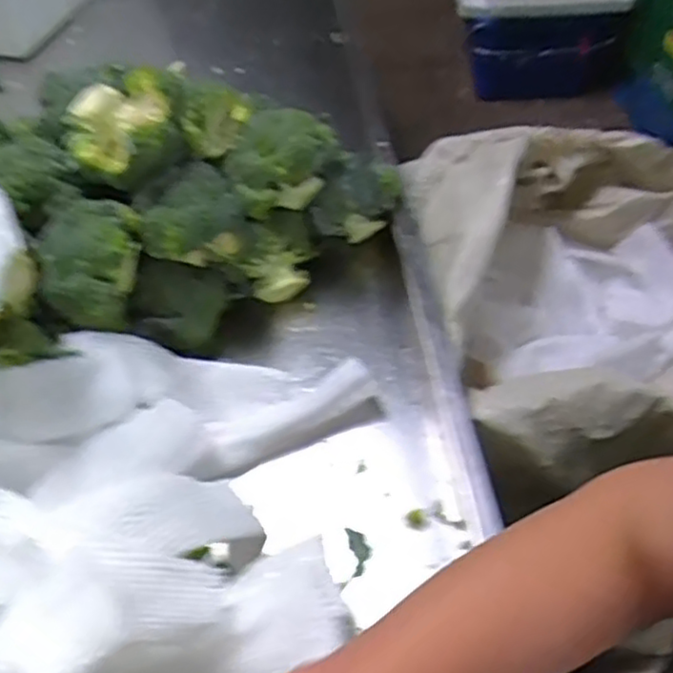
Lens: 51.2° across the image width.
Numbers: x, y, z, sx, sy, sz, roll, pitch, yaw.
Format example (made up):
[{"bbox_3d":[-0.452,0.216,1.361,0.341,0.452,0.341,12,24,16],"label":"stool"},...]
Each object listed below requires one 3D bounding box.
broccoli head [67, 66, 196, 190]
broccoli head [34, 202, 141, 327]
[{"bbox_3d":[-0.207,-0.207,0.696,0.099,0.073,0.106,8,52,12],"label":"broccoli head"},{"bbox_3d":[-0.228,-0.072,0.664,0.080,0.098,0.112,-3,51,3],"label":"broccoli head"}]

